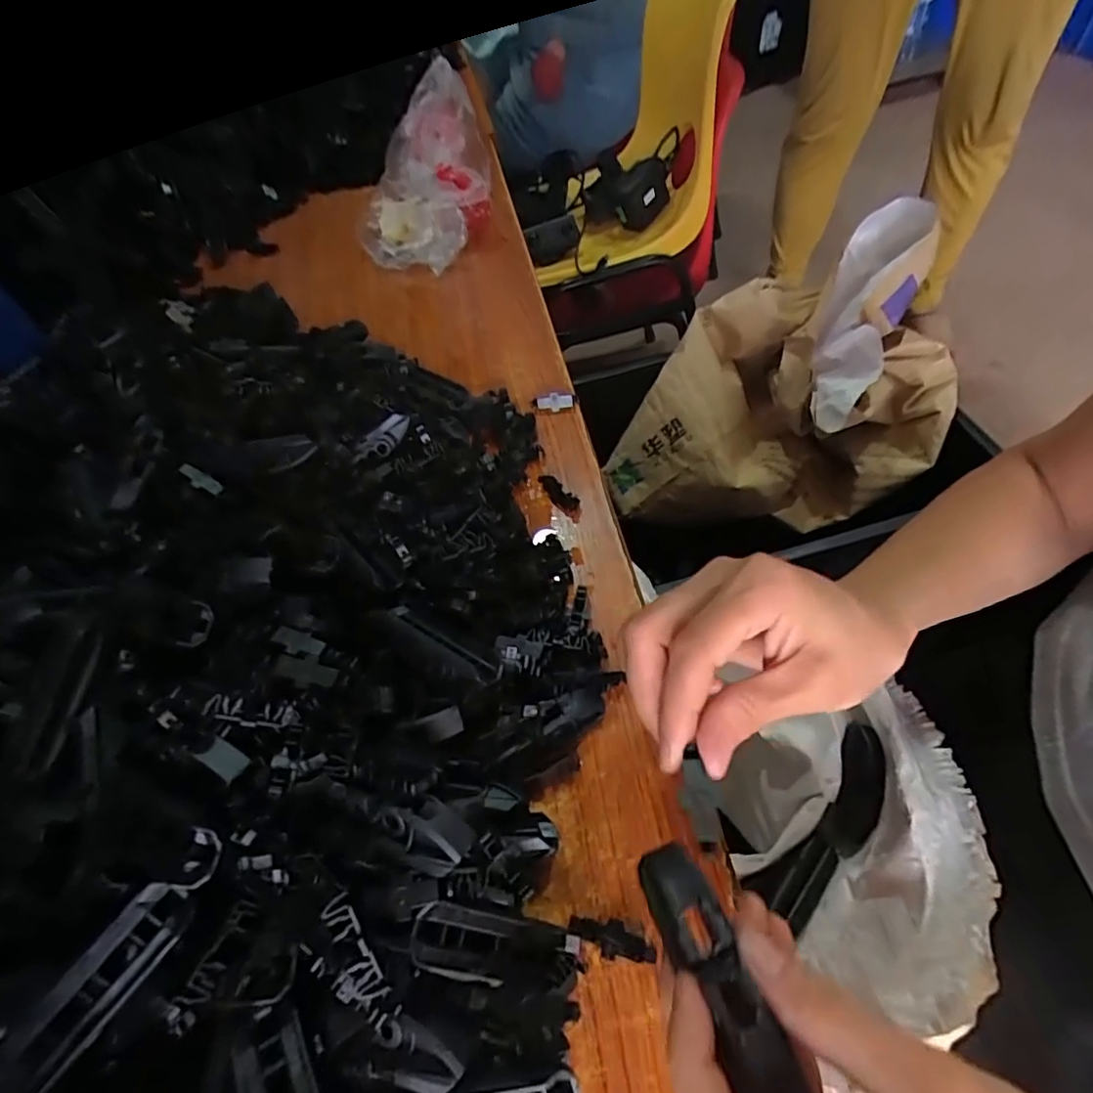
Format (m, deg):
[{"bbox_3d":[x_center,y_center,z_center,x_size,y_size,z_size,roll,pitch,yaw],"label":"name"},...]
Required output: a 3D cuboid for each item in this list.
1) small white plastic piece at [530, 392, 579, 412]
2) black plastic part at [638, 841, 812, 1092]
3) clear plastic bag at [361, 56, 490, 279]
[{"bbox_3d":[0.006,-0.108,0.420,0.035,0.013,0.009,-3,53,7],"label":"small white plastic piece"},{"bbox_3d":[0.052,0.131,0.175,0.020,0.015,0.074,-22,49,-10],"label":"black plastic part"},{"bbox_3d":[-0.127,-0.368,0.560,0.140,0.112,0.165,-18,53,-4],"label":"clear plastic bag"}]

